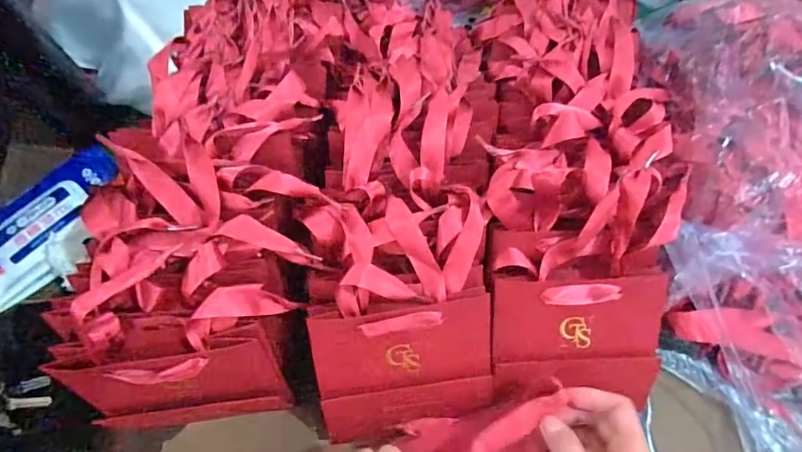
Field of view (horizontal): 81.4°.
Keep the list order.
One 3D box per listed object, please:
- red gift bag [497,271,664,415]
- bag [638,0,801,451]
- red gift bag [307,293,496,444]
[{"bbox_3d":[0.147,0.094,0.389,0.140,0.014,0.109,0,104,-3],"label":"red gift bag"},{"bbox_3d":[0.334,-0.013,0.415,0.209,0.133,0.511,9,65,1],"label":"bag"},{"bbox_3d":[0.005,0.115,0.373,0.139,0.007,0.111,-8,110,-6],"label":"red gift bag"}]

